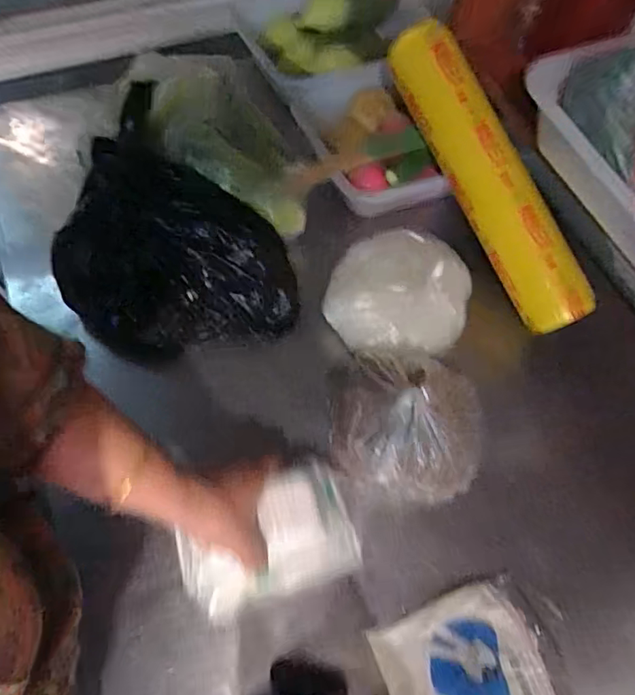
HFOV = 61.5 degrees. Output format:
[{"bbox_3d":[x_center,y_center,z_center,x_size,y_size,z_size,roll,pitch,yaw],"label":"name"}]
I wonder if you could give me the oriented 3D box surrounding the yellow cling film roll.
[{"bbox_3d":[0.211,-0.213,0.677,0.067,0.089,0.410,-28,90,-16],"label":"yellow cling film roll"}]

